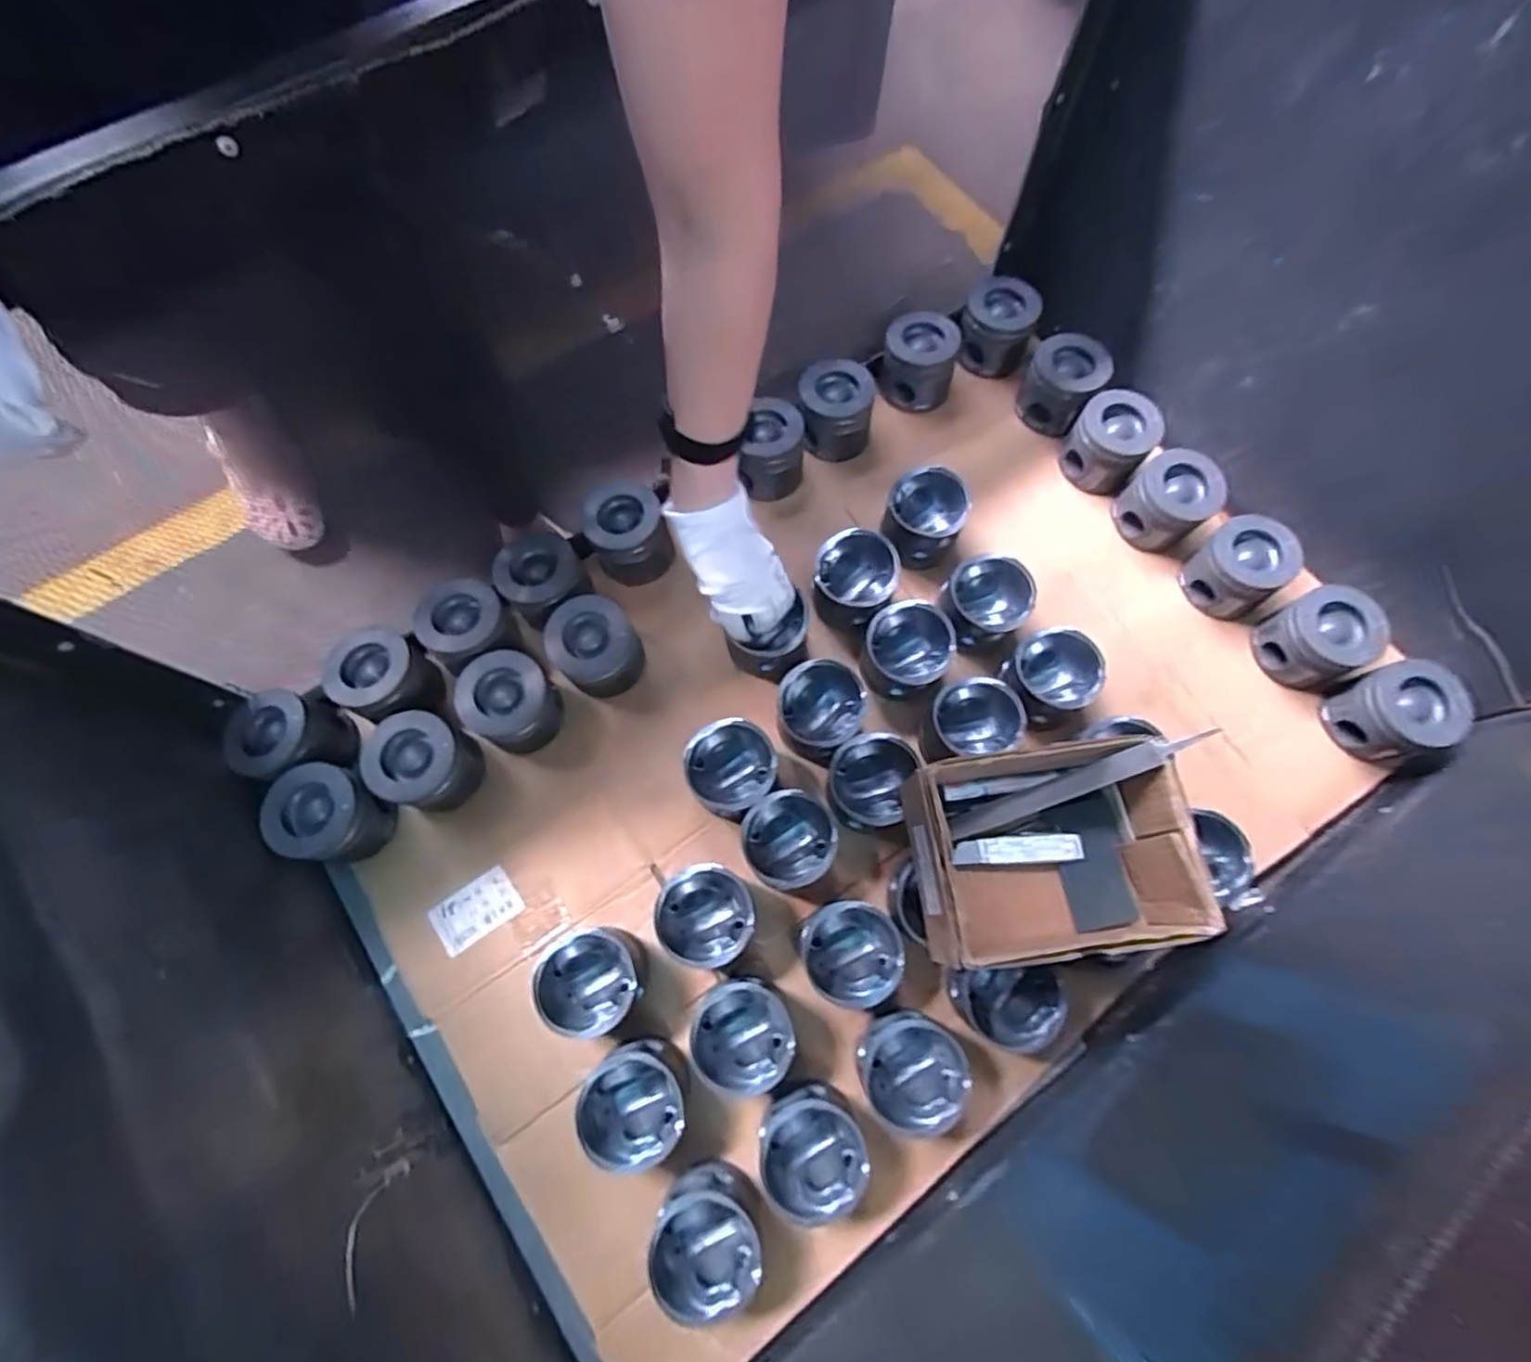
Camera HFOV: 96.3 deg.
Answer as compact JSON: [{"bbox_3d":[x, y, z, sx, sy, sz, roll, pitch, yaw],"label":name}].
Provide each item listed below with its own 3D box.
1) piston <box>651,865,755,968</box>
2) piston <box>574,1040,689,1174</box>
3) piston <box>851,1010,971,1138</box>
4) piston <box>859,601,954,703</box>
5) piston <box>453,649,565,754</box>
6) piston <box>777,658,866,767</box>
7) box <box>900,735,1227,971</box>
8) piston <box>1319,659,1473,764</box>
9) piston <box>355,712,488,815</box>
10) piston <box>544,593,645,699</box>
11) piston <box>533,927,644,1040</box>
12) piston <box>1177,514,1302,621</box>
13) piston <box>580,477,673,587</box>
[{"bbox_3d":[-0.053,0.213,0.624,0.082,0.071,0.081,0,71,0],"label":"piston"},{"bbox_3d":[-0.110,0.356,0.584,0.084,0.078,0.083,0,71,0],"label":"piston"},{"bbox_3d":[0.124,0.334,0.593,0.084,0.076,0.086,-11,71,-4],"label":"piston"},{"bbox_3d":[0.144,-0.026,0.710,0.082,0.086,0.081,0,71,0],"label":"piston"},{"bbox_3d":[-0.258,0.022,0.690,0.088,0.080,0.084,0,71,0],"label":"piston"},{"bbox_3d":[0.055,0.034,0.690,0.086,0.066,0.096,2,71,1],"label":"piston"},{"bbox_3d":[0.226,0.144,0.577,0.195,0.123,0.155,-6,71,-2],"label":"box"},{"bbox_3d":[0.618,0.030,0.679,0.076,0.083,0.081,0,71,0],"label":"piston"},{"bbox_3d":[-0.335,0.080,0.675,0.091,0.081,0.087,20,72,7],"label":"piston"},{"bbox_3d":[-0.173,-0.034,0.710,0.086,0.075,0.081,0,71,0],"label":"piston"},{"bbox_3d":[-0.153,0.266,0.613,0.081,0.077,0.083,0,71,0],"label":"piston"},{"bbox_3d":[0.503,-0.121,0.735,0.083,0.079,0.085,0,71,0],"label":"piston"},{"bbox_3d":[-0.151,-0.159,0.753,0.087,0.071,0.089,-24,73,-8],"label":"piston"}]

